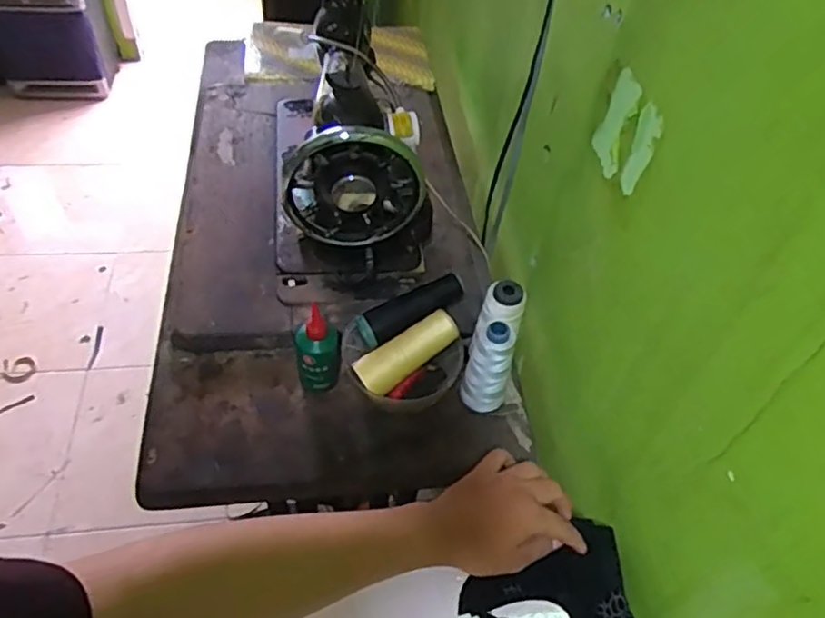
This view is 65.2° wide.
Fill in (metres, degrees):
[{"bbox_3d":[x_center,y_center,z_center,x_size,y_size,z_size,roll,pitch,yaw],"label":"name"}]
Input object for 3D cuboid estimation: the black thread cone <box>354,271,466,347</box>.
[{"bbox_3d":[0.000,0.004,0.663,0.114,0.030,0.033,-28,56,-3],"label":"black thread cone"}]

